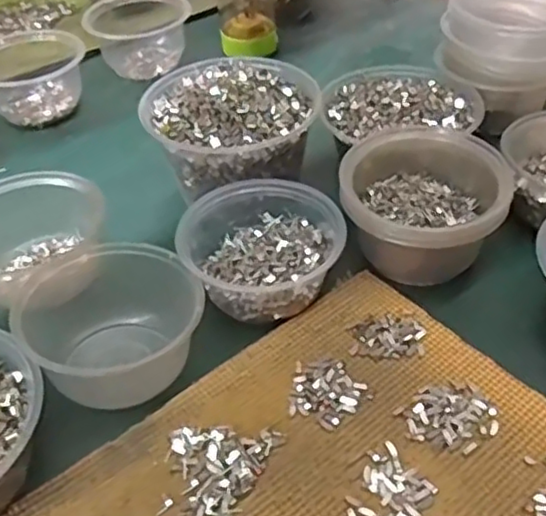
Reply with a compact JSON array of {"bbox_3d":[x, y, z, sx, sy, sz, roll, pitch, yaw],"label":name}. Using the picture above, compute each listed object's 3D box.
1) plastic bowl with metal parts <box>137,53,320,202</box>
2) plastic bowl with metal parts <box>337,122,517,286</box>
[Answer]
[{"bbox_3d":[-0.033,-0.104,0.568,0.143,0.082,0.132,-8,44,-5],"label":"plastic bowl with metal parts"},{"bbox_3d":[0.108,-0.038,0.489,0.121,0.068,0.115,-2,43,2],"label":"plastic bowl with metal parts"}]

